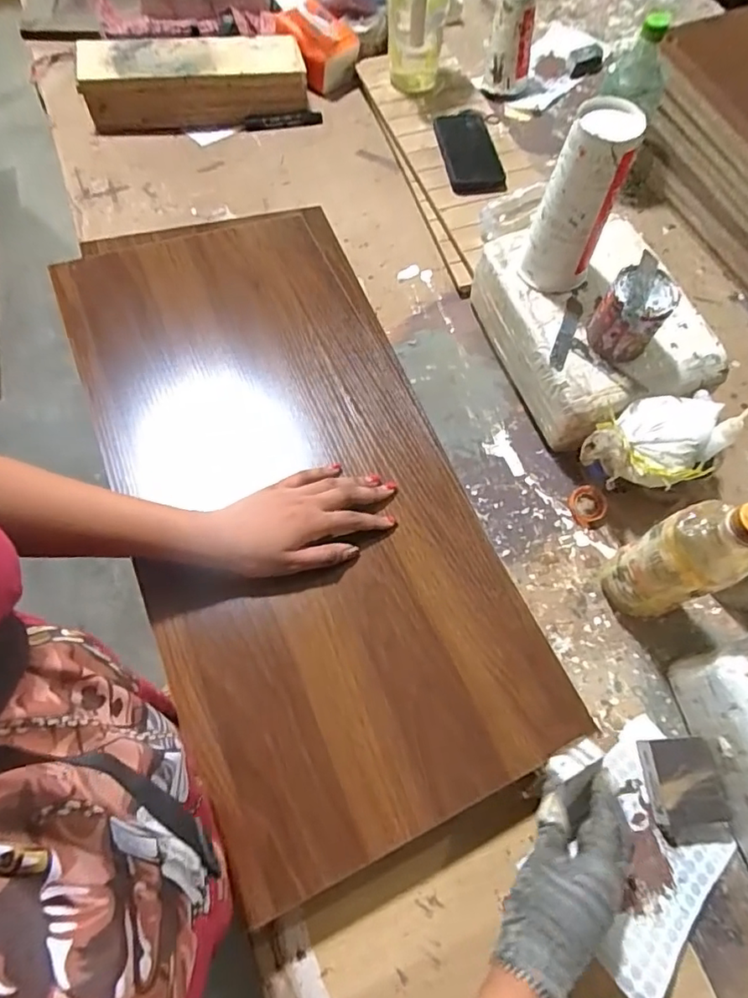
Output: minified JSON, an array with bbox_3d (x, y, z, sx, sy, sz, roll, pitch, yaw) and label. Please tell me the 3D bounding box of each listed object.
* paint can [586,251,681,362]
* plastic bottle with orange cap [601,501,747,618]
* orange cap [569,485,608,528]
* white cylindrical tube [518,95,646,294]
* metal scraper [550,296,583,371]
[{"bbox_3d":[0.264,-0.191,0.559,0.067,0.074,0.073,32,72,13],"label":"paint can"},{"bbox_3d":[0.274,0.058,0.496,0.062,0.204,0.071,-16,68,-5],"label":"plastic bottle with orange cap"},{"bbox_3d":[0.243,0.006,0.617,0.042,0.010,0.041,0,68,1],"label":"orange cap"},{"bbox_3d":[0.207,-0.299,0.562,0.070,0.175,0.070,17,69,8],"label":"white cylindrical tube"},{"bbox_3d":[0.215,-0.185,0.604,0.017,0.005,0.106,18,67,12],"label":"metal scraper"}]

